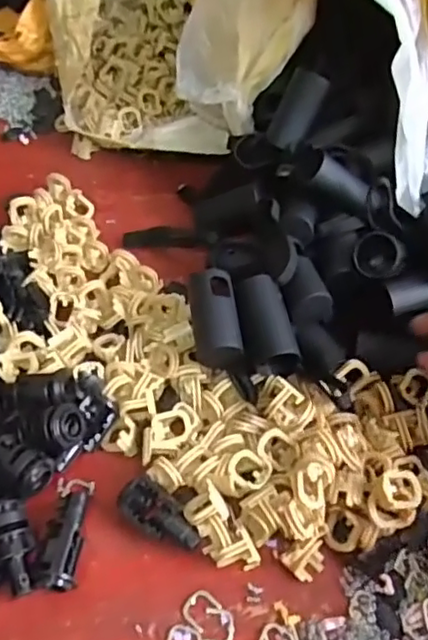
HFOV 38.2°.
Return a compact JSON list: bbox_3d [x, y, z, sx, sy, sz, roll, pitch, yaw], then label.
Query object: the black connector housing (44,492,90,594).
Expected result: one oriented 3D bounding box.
[{"bbox_3d":[-0.086,0.125,0.357,0.018,0.027,0.057,2,42,-2],"label":"black connector housing"}]

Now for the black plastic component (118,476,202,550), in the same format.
[{"bbox_3d":[-0.033,0.119,0.371,0.056,0.019,0.023,35,59,20],"label":"black plastic component"}]

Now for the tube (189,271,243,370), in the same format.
[{"bbox_3d":[0.001,0.002,0.417,0.030,0.033,0.067,-6,55,-7],"label":"tube"}]

